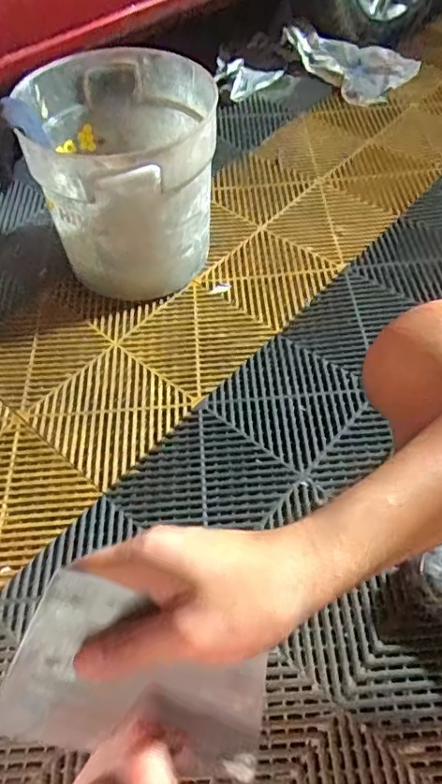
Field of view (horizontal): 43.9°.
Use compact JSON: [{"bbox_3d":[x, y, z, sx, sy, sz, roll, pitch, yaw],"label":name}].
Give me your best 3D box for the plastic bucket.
[{"bbox_3d":[-0.144,-0.335,0.909,0.278,0.306,0.263,-2,54,2],"label":"plastic bucket"}]

